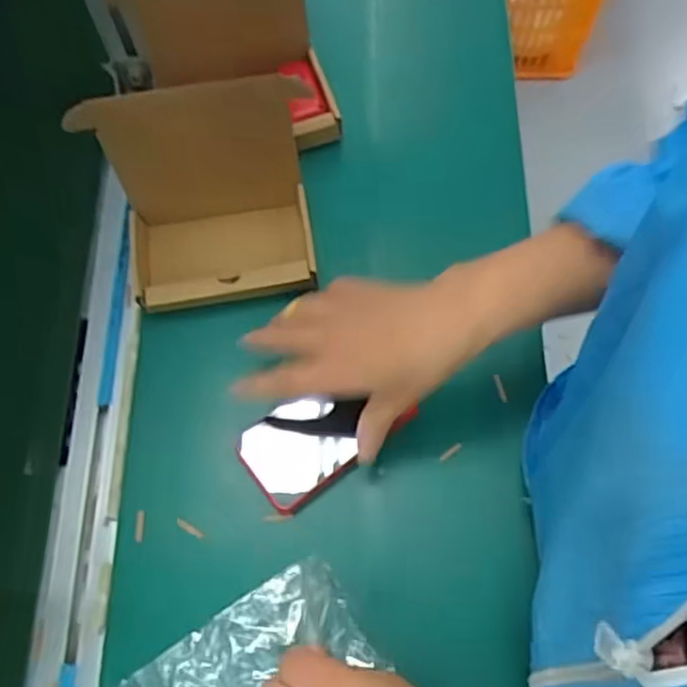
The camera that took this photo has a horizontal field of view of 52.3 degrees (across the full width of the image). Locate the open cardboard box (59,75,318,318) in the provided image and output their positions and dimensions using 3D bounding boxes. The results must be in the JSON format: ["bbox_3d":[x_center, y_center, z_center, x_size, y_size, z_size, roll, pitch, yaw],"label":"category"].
[{"bbox_3d":[-0.096,-0.095,0.508,0.146,0.136,0.105,-10,69,-3],"label":"open cardboard box"}]

